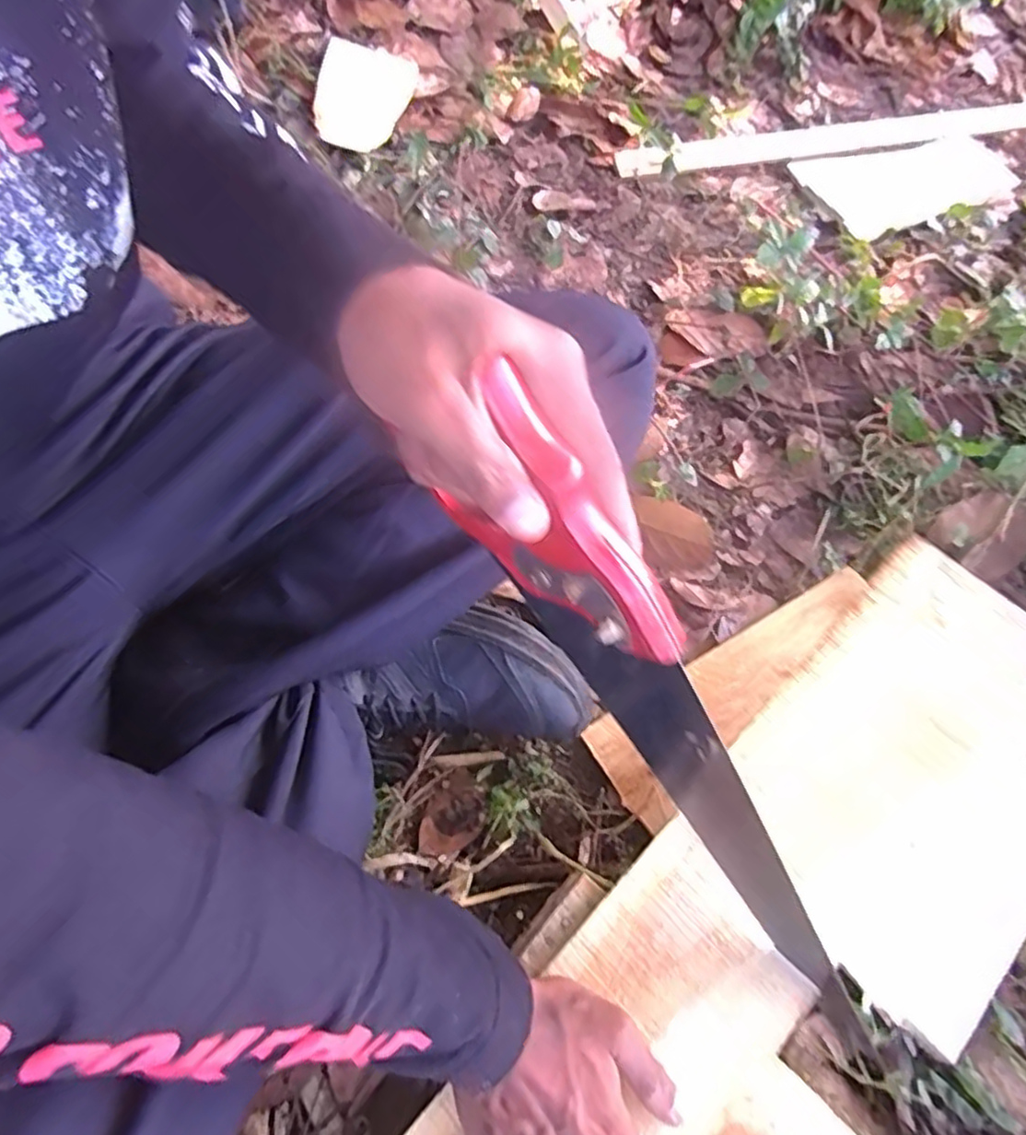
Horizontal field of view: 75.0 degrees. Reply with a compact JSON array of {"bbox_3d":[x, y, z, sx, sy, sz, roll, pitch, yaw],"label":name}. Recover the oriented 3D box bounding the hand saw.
[{"bbox_3d":[0.080,0.096,0.336,0.017,0.413,0.085,-44,26,-24],"label":"hand saw"}]

